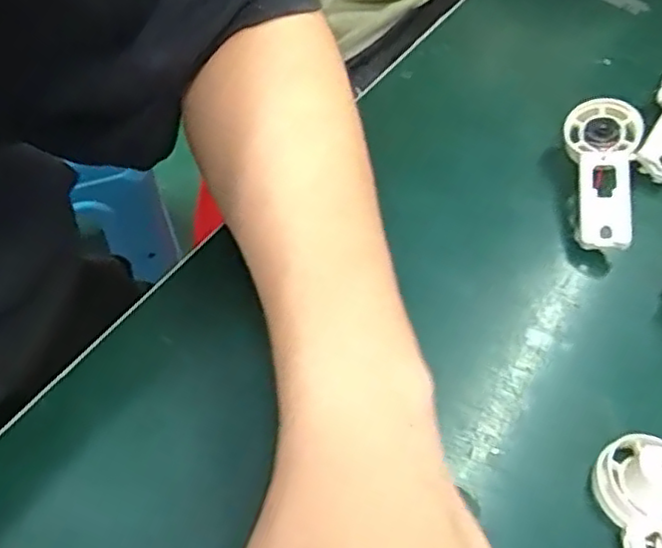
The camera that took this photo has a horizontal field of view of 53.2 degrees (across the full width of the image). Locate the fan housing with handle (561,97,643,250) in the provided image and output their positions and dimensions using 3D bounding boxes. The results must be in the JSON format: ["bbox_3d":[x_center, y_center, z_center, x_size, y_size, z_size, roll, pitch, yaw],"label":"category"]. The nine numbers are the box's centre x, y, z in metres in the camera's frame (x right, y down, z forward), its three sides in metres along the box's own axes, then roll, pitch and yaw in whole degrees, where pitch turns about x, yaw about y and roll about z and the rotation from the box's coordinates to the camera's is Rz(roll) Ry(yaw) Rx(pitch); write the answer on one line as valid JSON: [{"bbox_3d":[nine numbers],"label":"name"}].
[{"bbox_3d":[0.143,-0.054,0.360,0.038,0.035,0.086,19,55,3],"label":"fan housing with handle"}]

